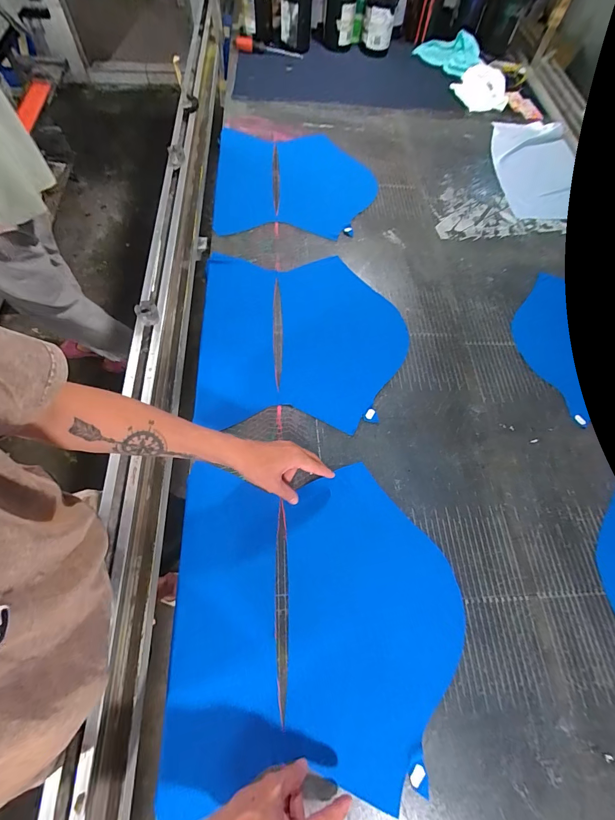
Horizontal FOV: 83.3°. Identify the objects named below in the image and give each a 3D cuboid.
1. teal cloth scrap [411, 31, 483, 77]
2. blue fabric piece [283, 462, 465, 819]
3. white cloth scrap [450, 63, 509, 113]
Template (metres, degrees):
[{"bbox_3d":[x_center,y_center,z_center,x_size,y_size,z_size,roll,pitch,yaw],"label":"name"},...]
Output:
[{"bbox_3d":[0.445,-1.121,1.081,0.198,0.056,0.132,32,69,8],"label":"teal cloth scrap"},{"bbox_3d":[0.097,0.298,0.517,0.255,0.015,0.406,0,68,-5],"label":"blue fabric piece"},{"bbox_3d":[0.513,-0.965,1.035,0.128,0.056,0.171,-15,70,-11],"label":"white cloth scrap"}]

